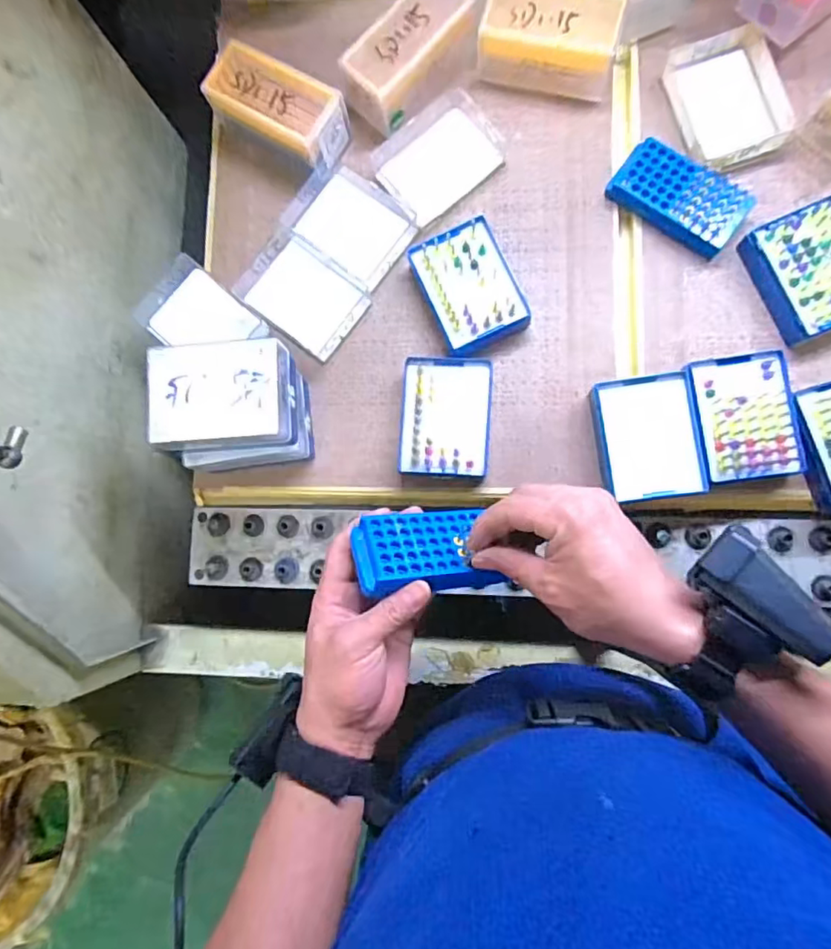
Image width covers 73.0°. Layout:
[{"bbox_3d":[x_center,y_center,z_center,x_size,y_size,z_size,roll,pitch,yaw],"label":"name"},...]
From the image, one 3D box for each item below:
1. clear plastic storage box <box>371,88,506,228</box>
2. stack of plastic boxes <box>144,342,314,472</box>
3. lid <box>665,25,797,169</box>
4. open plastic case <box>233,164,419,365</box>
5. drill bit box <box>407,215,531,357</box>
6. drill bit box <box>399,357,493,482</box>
[{"bbox_3d":[0.022,-0.304,0.532,0.112,0.027,0.088,-38,83,1],"label":"clear plastic storage box"},{"bbox_3d":[-0.151,-0.053,0.484,0.105,0.109,0.090,-4,85,5],"label":"stack of plastic boxes"},{"bbox_3d":[0.282,-0.340,0.508,0.093,0.025,0.120,-19,83,3],"label":"lid"},{"bbox_3d":[-0.085,-0.206,0.537,0.115,0.025,0.165,33,89,7],"label":"open plastic case"},{"bbox_3d":[0.050,-0.167,0.510,0.078,0.034,0.105,-23,83,3],"label":"drill bit box"},{"bbox_3d":[0.027,-0.050,0.508,0.079,0.030,0.107,3,85,6],"label":"drill bit box"}]

